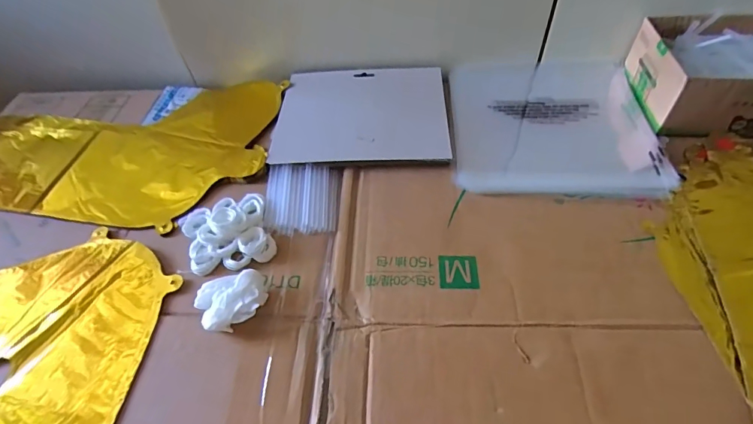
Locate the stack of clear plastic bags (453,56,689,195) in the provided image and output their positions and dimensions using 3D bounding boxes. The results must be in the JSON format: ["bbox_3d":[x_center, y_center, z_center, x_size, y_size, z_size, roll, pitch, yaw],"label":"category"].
[{"bbox_3d":[0.196,-0.109,0.486,0.213,0.017,0.233,3,52,6],"label":"stack of clear plastic bags"}]

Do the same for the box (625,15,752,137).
[{"bbox_3d":[0.400,-0.153,0.465,0.193,0.065,0.139,1,52,5],"label":"box"}]

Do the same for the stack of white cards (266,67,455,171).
[{"bbox_3d":[-0.015,-0.113,0.488,0.194,0.010,0.155,-1,52,4],"label":"stack of white cards"}]

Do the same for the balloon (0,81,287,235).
[{"bbox_3d":[-0.321,-0.089,0.501,0.394,0.008,0.231,5,52,8],"label":"balloon"}]

